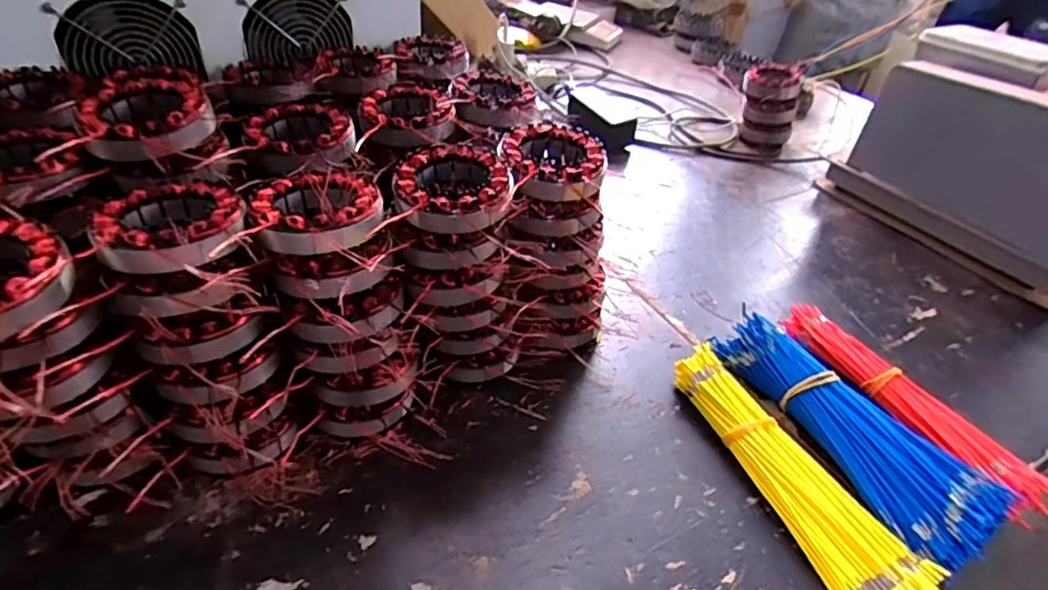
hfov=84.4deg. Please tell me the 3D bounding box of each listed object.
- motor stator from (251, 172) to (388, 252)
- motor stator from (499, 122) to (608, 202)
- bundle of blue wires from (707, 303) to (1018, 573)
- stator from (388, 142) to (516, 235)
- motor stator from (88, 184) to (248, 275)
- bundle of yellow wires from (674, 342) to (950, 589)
[{"bbox_3d":[-0.142,-0.055,0.411,0.085,0.043,0.091,3,39,-6],"label":"motor stator"},{"bbox_3d":[0.024,-0.112,0.477,0.083,0.030,0.091,7,38,-1],"label":"motor stator"},{"bbox_3d":[0.274,0.105,0.493,0.091,0.043,0.241,-15,44,-26],"label":"bundle of blue wires"},{"bbox_3d":[-0.054,-0.080,0.439,0.088,0.032,0.096,3,39,-5],"label":"stator"},{"bbox_3d":[-0.225,-0.038,0.373,0.087,0.038,0.098,-10,41,-20],"label":"motor stator"},{"bbox_3d":[0.209,0.136,0.458,0.067,0.030,0.239,-9,41,-20],"label":"bundle of yellow wires"}]

